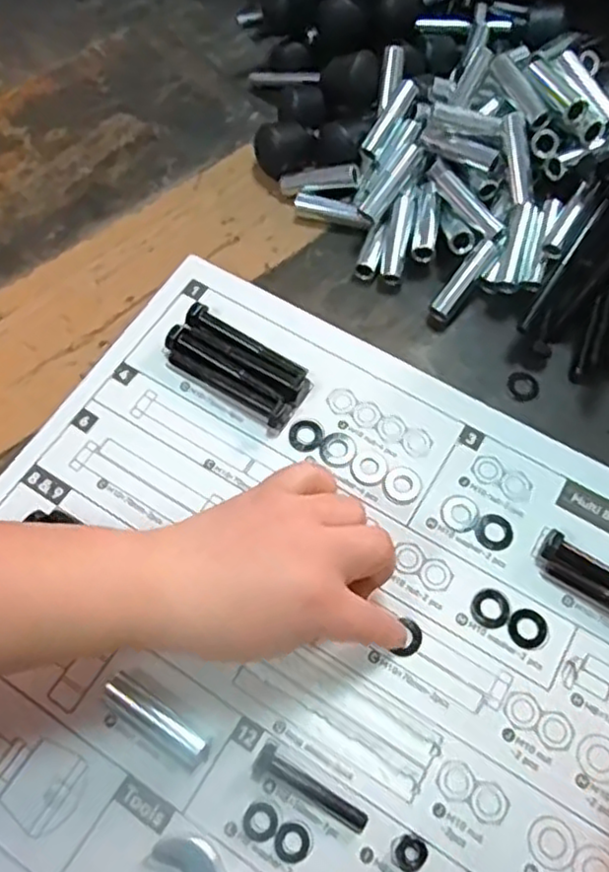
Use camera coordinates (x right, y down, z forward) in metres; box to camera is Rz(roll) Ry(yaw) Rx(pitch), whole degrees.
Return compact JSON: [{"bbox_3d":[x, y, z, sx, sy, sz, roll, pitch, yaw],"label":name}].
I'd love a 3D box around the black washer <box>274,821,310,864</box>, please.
[{"bbox_3d":[-0.005,0.180,0.303,0.016,0.004,0.016,0,63,1],"label":"black washer"}]

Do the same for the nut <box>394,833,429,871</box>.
[{"bbox_3d":[0.047,0.183,0.301,0.014,0.004,0.014,0,63,1],"label":"nut"}]

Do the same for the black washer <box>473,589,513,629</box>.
[{"bbox_3d":[0.096,0.087,0.350,0.019,0.004,0.020,0,63,1],"label":"black washer"}]

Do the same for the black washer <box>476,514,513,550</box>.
[{"bbox_3d":[0.102,0.051,0.367,0.020,0.004,0.019,0,63,1],"label":"black washer"}]

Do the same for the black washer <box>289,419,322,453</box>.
[{"bbox_3d":[0.001,0.000,0.393,0.019,0.004,0.019,0,63,1],"label":"black washer"}]

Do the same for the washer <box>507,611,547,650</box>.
[{"bbox_3d":[0.112,0.096,0.344,0.019,0.004,0.019,0,63,1],"label":"washer"}]

